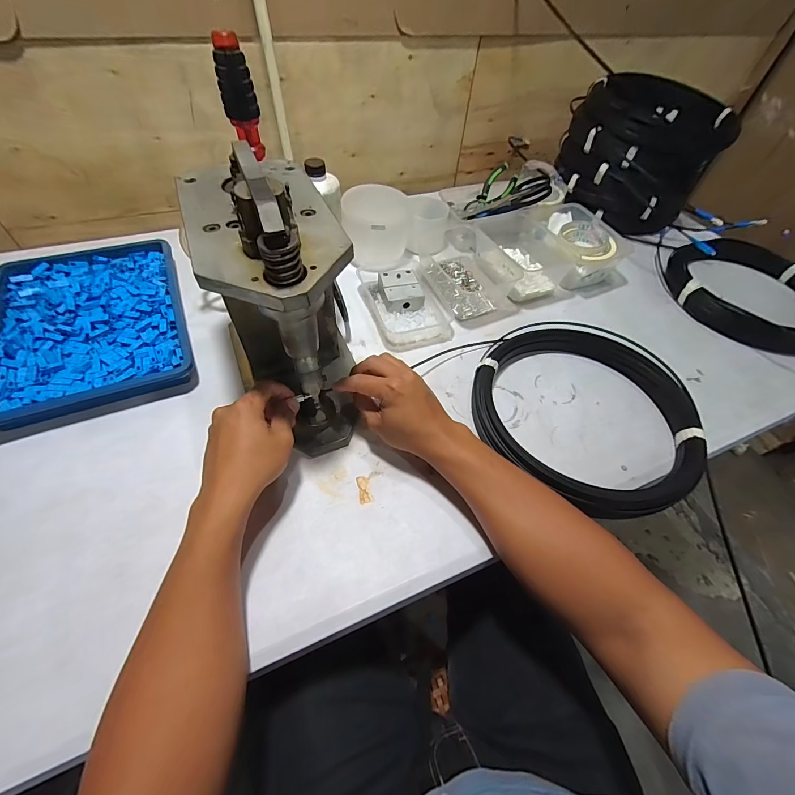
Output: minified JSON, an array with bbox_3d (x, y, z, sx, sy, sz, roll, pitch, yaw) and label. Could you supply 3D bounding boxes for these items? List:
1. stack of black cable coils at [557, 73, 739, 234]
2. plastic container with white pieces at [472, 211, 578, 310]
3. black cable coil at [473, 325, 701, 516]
[{"bbox_3d":[0.492,-0.513,0.768,0.269,0.198,0.271,29,57,16],"label":"stack of black cable coils"},{"bbox_3d":[0.223,-0.266,0.662,0.136,0.057,0.204,-16,59,-15],"label":"plastic container with white pieces"},{"bbox_3d":[0.243,0.011,0.475,0.269,0.054,0.272,2,56,-3],"label":"black cable coil"}]

